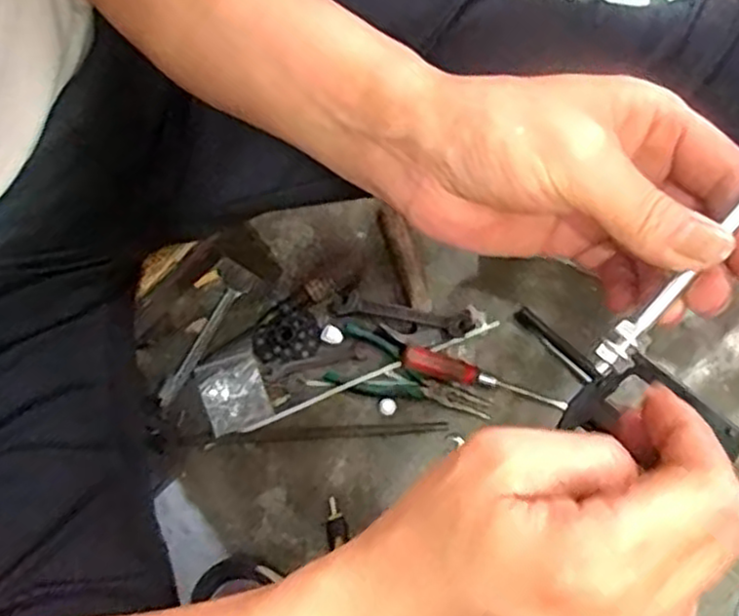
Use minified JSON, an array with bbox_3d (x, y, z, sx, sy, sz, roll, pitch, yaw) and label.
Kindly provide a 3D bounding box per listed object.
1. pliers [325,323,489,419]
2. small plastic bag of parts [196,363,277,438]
[{"bbox_3d":[0.047,0.077,0.811,0.180,0.016,0.069,19,78,6],"label":"pliers"},{"bbox_3d":[-0.151,0.103,0.812,0.069,0.009,0.066,-23,77,-4],"label":"small plastic bag of parts"}]

